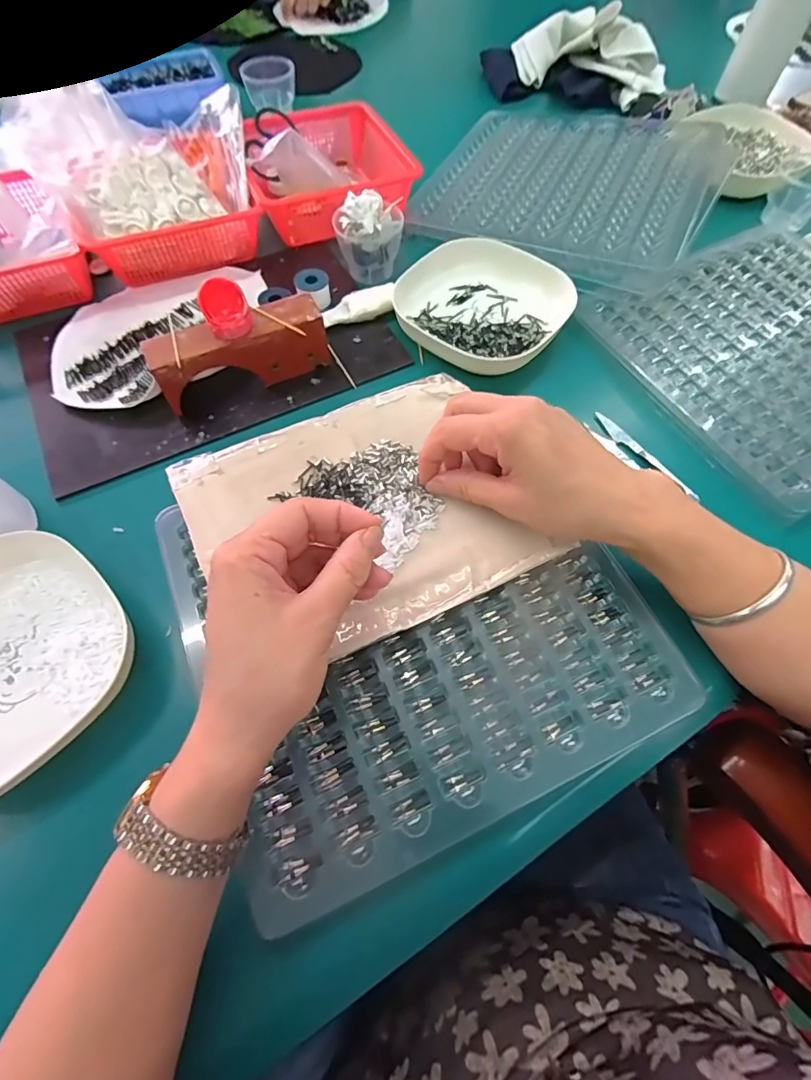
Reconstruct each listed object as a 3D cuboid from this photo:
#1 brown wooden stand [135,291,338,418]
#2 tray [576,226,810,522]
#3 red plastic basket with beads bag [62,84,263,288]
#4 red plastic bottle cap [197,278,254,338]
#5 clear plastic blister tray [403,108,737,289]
[{"bbox_3d":[-0.128,-0.147,0.378,0.131,0.052,0.032,-22,64,-12],"label":"brown wooden stand"},{"bbox_3d":[0.332,-0.168,0.420,0.277,0.021,0.252,-25,65,-13],"label":"tray"},{"bbox_3d":[-0.222,-0.327,0.448,0.162,0.080,0.138,-19,64,-10],"label":"red plastic basket with beads bag"},{"bbox_3d":[-0.130,-0.167,0.344,0.031,0.029,0.027,-20,64,-11],"label":"red plastic bottle cap"},{"bbox_3d":[0.174,-0.382,0.499,0.278,0.027,0.293,26,65,12],"label":"clear plastic blister tray"}]

